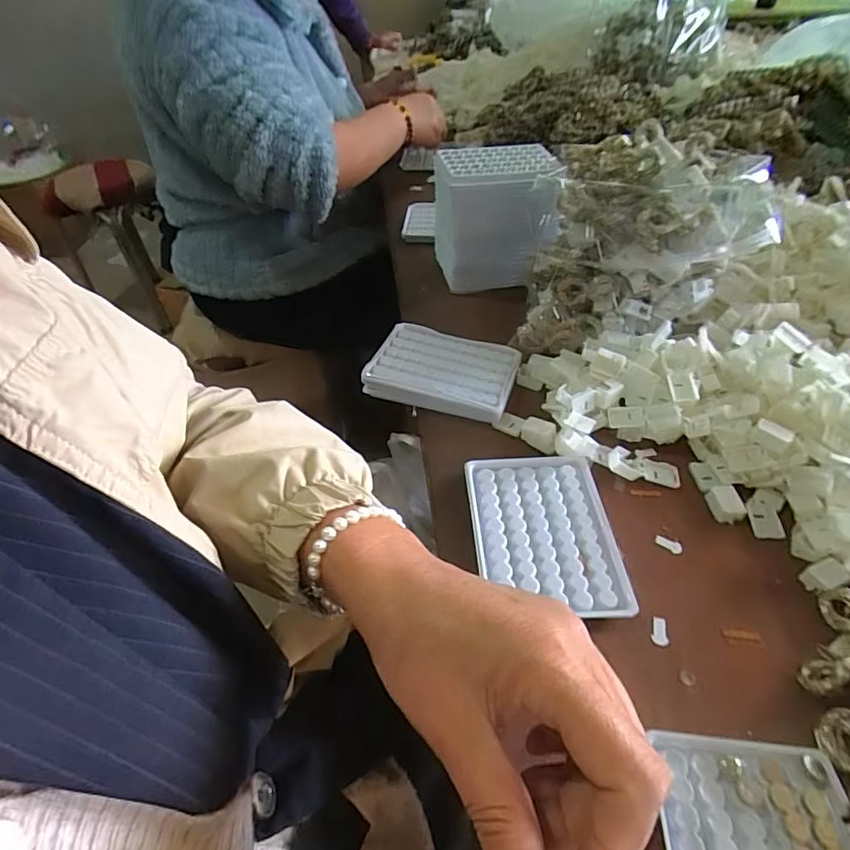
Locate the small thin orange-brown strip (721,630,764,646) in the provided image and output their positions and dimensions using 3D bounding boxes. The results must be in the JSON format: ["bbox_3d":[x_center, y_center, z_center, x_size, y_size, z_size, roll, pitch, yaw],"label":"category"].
[{"bbox_3d":[0.197,0.131,0.317,0.023,0.004,0.008,5,47,9],"label":"small thin orange-brown strip"}]

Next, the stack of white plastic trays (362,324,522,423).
[{"bbox_3d":[0.019,-0.055,0.487,0.130,0.026,0.095,10,48,14],"label":"stack of white plastic trays"}]

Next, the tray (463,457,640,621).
[{"bbox_3d":[0.084,0.078,0.368,0.096,0.017,0.126,-3,46,2],"label":"tray"}]

